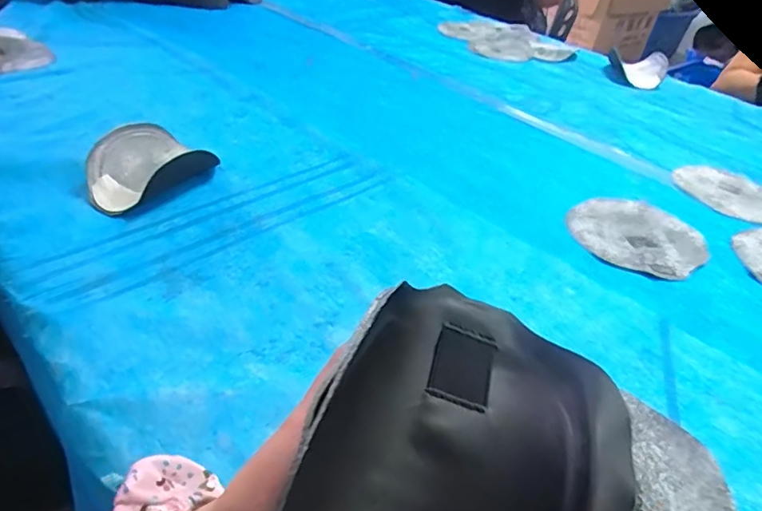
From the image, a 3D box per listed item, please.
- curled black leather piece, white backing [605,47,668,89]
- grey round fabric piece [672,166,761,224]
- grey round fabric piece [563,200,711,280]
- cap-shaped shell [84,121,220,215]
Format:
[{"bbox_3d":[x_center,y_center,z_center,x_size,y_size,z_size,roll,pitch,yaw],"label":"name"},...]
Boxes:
[{"bbox_3d":[0.527,-0.389,1.070,0.115,0.038,0.126,22,41,19],"label":"curled black leather piece, white backing"},{"bbox_3d":[0.474,-0.084,0.699,0.127,0.004,0.142,-16,43,-25],"label":"grey round fabric piece"},{"bbox_3d":[0.295,-0.027,0.597,0.155,0.004,0.143,3,38,-3],"label":"grey round fabric piece"},{"bbox_3d":[-0.273,-0.108,0.609,0.109,0.048,0.139,29,44,27],"label":"cap-shaped shell"}]

